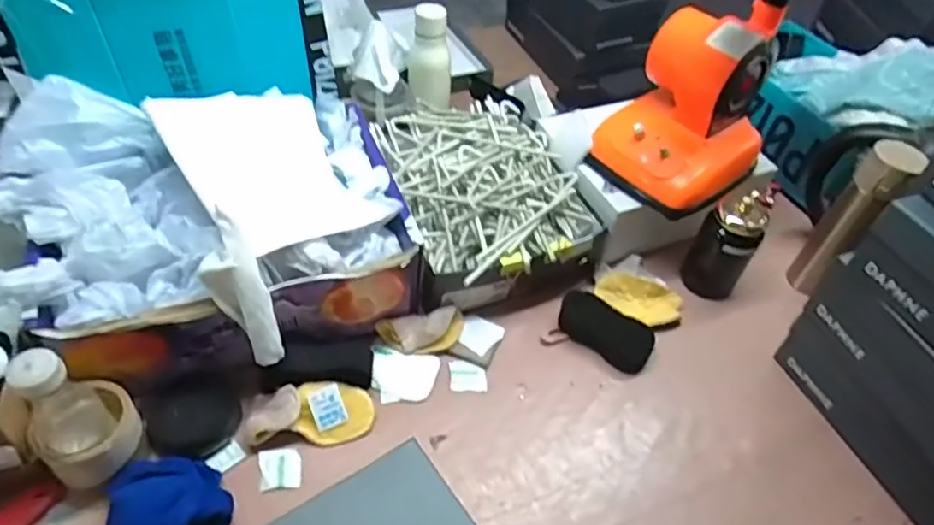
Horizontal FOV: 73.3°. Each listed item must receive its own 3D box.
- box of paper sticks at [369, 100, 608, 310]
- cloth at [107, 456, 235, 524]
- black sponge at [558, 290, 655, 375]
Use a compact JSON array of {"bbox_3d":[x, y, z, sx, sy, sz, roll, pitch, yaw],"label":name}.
[{"bbox_3d":[0.025,-0.096,0.923,0.249,0.128,0.332,-11,50,-16],"label":"box of paper sticks"},{"bbox_3d":[-0.297,0.253,0.621,0.116,0.047,0.137,-16,52,-20],"label":"cloth"},{"bbox_3d":[0.183,0.090,0.836,0.131,0.036,0.060,33,52,21],"label":"black sponge"}]

